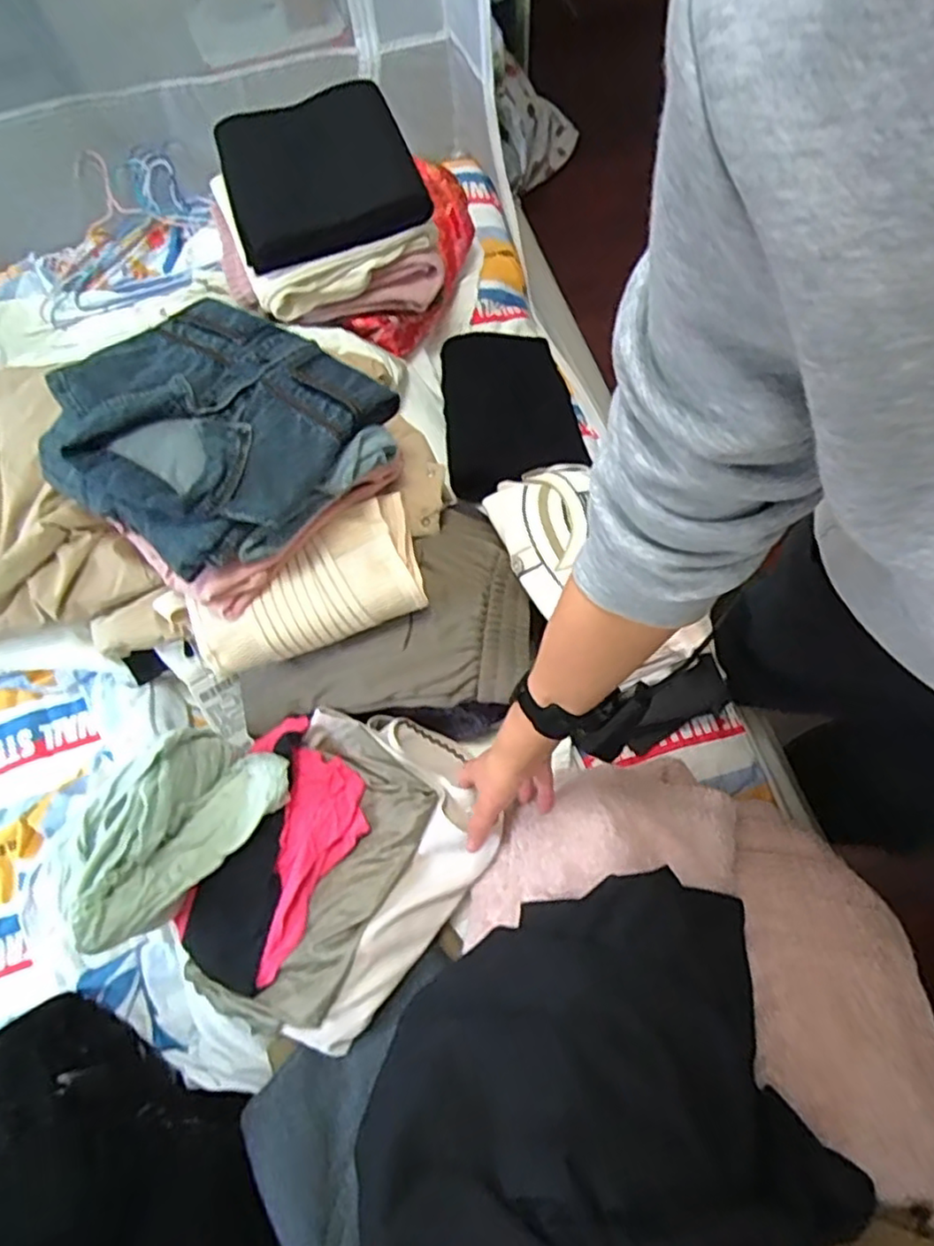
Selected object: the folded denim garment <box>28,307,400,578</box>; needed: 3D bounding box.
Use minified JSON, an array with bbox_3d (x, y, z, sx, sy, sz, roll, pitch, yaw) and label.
[{"bbox_3d":[-0.262,-0.208,0.698,0.291,0.080,0.280,34,75,14],"label":"folded denim garment"}]

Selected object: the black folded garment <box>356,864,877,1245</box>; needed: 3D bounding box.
[{"bbox_3d":[0.094,0.357,0.527,0.363,0.130,0.265,-10,70,-1],"label":"black folded garment"}]

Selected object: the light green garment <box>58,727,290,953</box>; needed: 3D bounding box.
[{"bbox_3d":[-0.315,0.210,0.715,0.259,0.097,0.151,-36,72,-10],"label":"light green garment"}]

